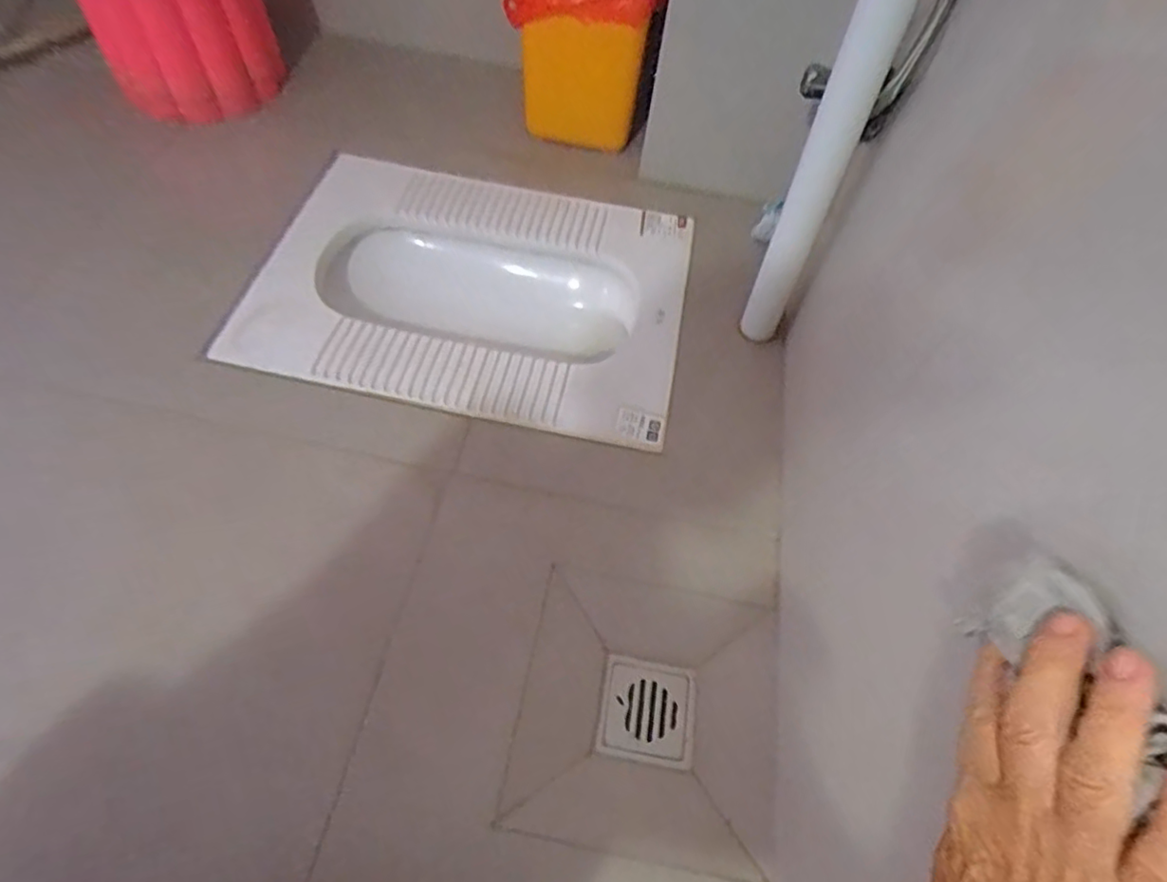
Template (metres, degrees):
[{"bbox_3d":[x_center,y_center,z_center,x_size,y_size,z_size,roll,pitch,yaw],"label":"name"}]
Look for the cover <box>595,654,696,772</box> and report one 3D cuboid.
[{"bbox_3d":[0.066,0.272,0.643,0.093,0.007,0.095,11,57,3],"label":"cover"}]

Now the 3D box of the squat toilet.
[{"bbox_3d":[-0.162,-0.203,0.975,0.604,0.130,0.461,13,59,1],"label":"squat toilet"}]

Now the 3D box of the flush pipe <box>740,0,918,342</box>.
[{"bbox_3d":[0.262,-0.291,0.712,0.056,0.503,0.049,15,58,6],"label":"flush pipe"}]

